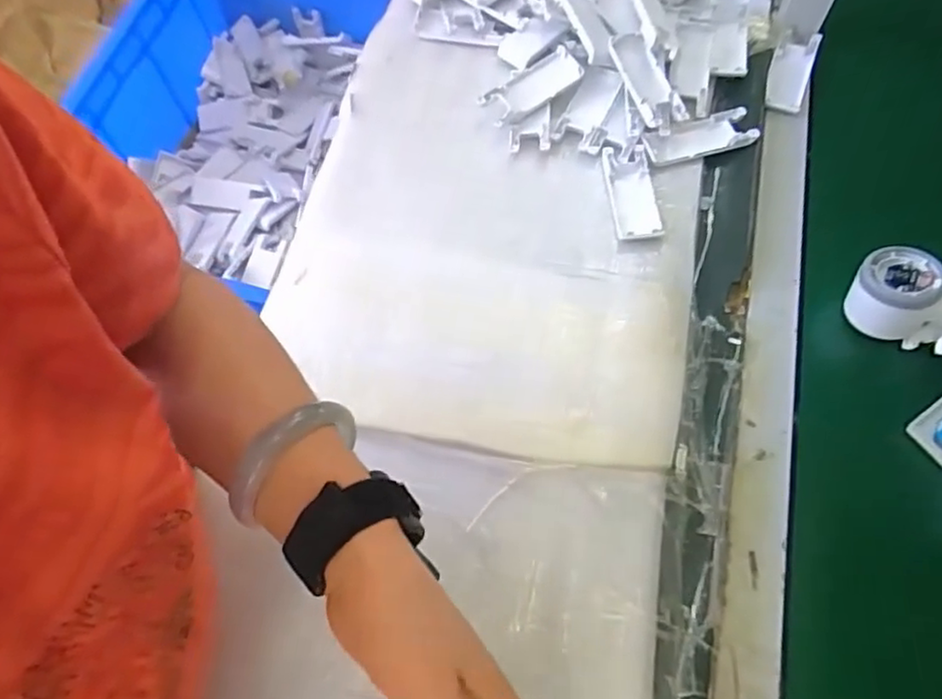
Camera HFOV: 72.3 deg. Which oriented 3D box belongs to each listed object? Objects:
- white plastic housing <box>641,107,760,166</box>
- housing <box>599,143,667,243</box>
[{"bbox_3d":[0.219,-0.207,0.620,0.110,0.010,0.038,-15,65,-4],"label":"white plastic housing"},{"bbox_3d":[0.150,-0.146,0.599,0.041,0.015,0.107,-3,65,2],"label":"housing"}]

